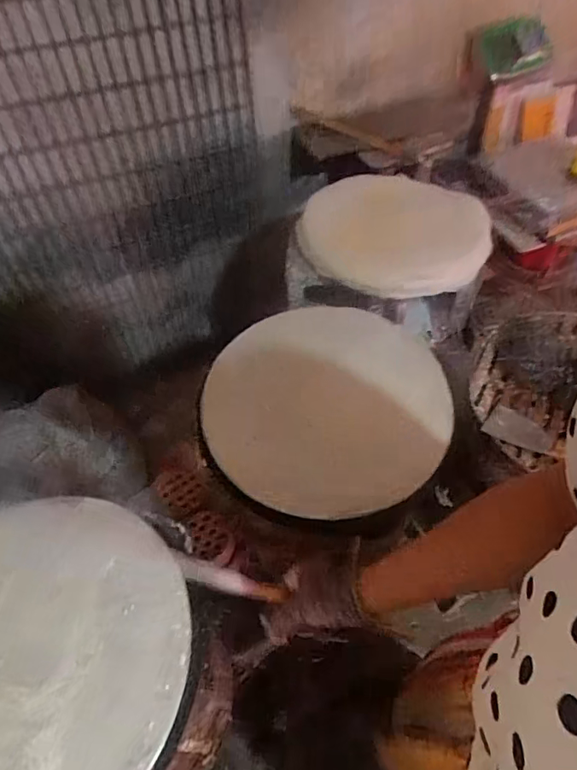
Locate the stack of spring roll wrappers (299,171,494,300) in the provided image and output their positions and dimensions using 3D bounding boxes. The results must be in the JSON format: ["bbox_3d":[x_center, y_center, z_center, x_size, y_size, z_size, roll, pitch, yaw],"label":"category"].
[{"bbox_3d":[0.220,-0.308,0.999,0.387,0.080,0.300,0,72,-5],"label":"stack of spring roll wrappers"}]

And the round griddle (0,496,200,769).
[{"bbox_3d":[-0.312,0.314,0.565,0.393,0.026,0.372,-1,53,2],"label":"round griddle"}]

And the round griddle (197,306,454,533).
[{"bbox_3d":[0.060,0.033,0.771,0.391,0.060,0.365,-1,53,2],"label":"round griddle"}]

